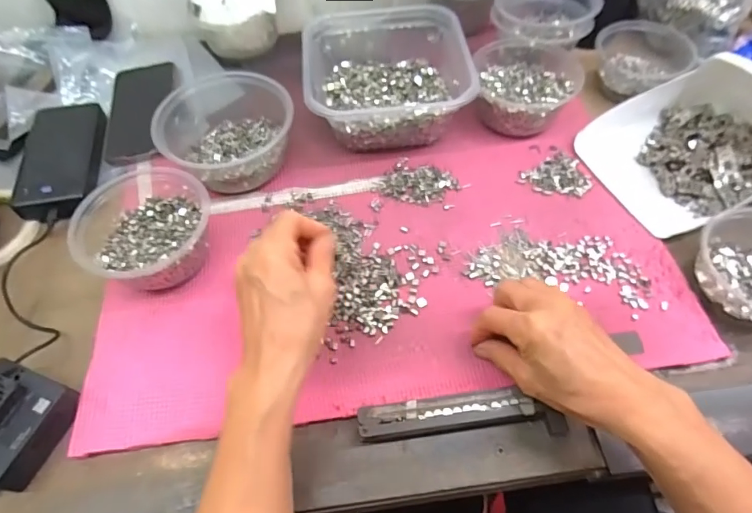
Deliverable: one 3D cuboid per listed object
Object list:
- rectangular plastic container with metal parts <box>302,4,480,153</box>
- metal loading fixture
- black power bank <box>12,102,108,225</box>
[{"bbox_3d":[0.009,-0.214,0.521,0.170,0.072,0.196,-5,57,-1],"label":"rectangular plastic container with metal parts"},{"bbox_3d":[0.063,0.119,0.342,0.149,0.018,0.032,-4,60,0],"label":"metal loading fixture"},{"bbox_3d":[-0.342,-0.109,0.500,0.073,0.025,0.154,-9,57,-4],"label":"black power bank"}]

